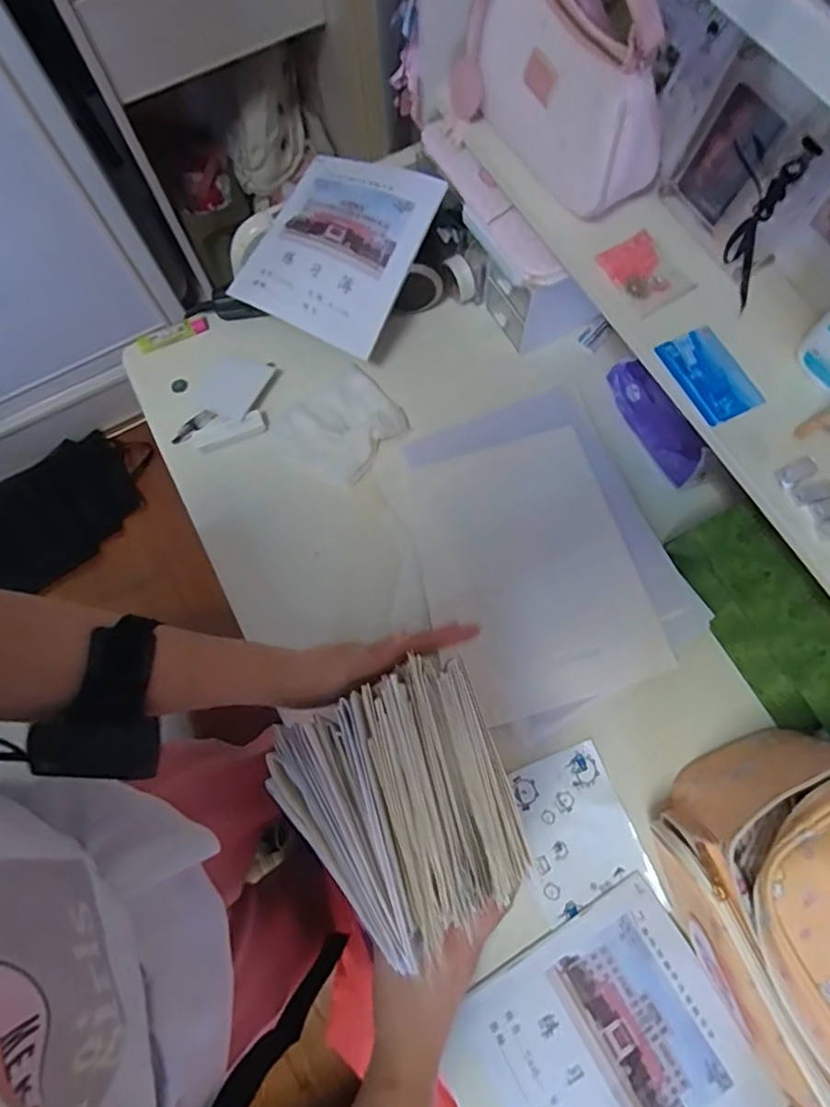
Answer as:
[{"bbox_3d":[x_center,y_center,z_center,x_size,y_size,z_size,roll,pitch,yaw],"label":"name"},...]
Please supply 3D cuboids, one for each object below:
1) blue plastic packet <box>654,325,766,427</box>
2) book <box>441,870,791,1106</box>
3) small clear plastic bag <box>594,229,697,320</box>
[{"bbox_3d":[0.248,-0.150,0.485,0.054,0.009,0.084,-26,73,-6],"label":"blue plastic packet"},{"bbox_3d":[0.144,0.402,0.458,0.219,0.015,0.180,-30,73,-7],"label":"book"},{"bbox_3d":[0.203,-0.249,0.513,0.059,0.011,0.074,-33,74,-8],"label":"small clear plastic bag"}]

